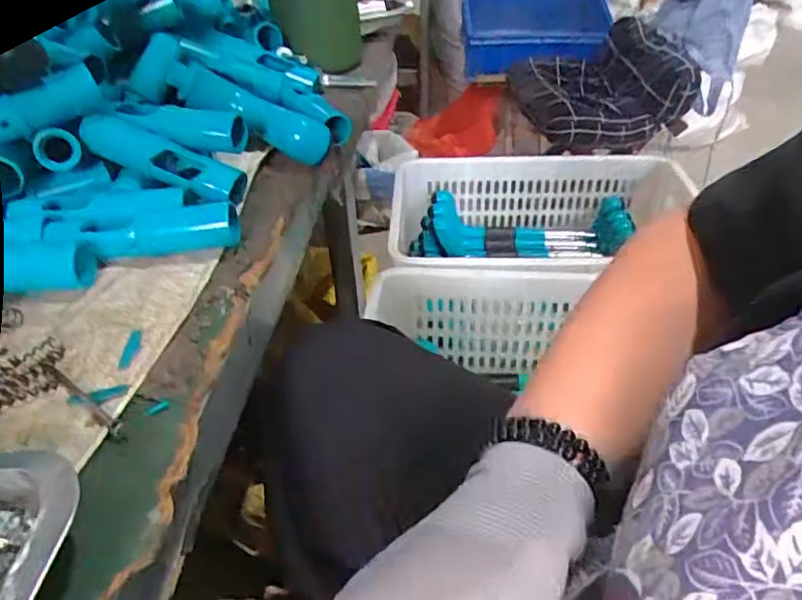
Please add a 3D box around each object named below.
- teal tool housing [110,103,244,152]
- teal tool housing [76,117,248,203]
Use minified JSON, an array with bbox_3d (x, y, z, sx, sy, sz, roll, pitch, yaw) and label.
[{"bbox_3d":[-0.167,-0.130,0.450,0.099,0.027,0.025,4,39,6],"label":"teal tool housing"},{"bbox_3d":[-0.171,-0.102,0.435,0.119,0.022,0.026,21,41,0],"label":"teal tool housing"}]

